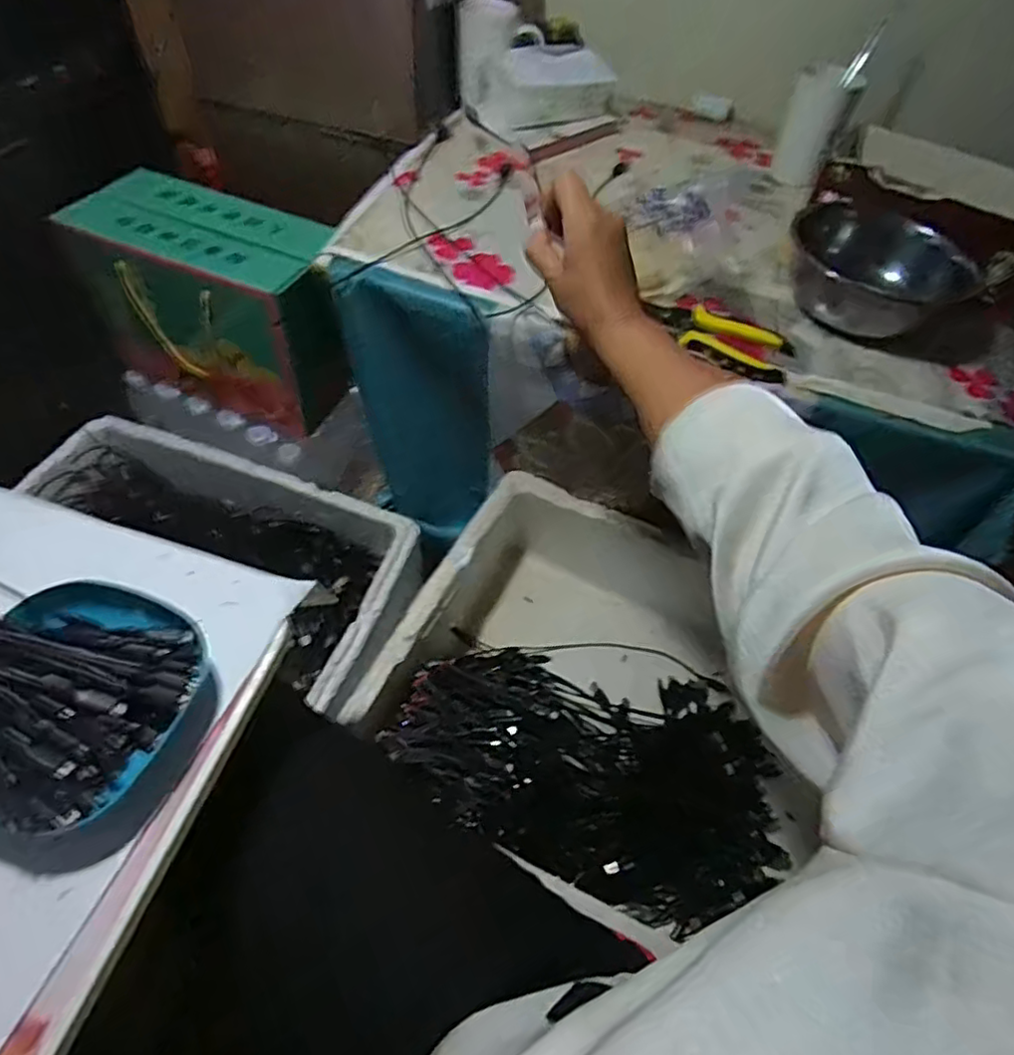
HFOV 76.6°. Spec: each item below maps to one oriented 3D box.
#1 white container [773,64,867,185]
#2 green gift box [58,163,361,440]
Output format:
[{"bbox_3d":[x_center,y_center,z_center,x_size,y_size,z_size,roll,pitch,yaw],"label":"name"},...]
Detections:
[{"bbox_3d":[0.387,-0.510,0.815,0.073,0.118,0.075,24,55,11],"label":"white container"},{"bbox_3d":[-0.388,-0.304,0.905,0.357,0.247,0.160,22,55,10],"label":"green gift box"}]

